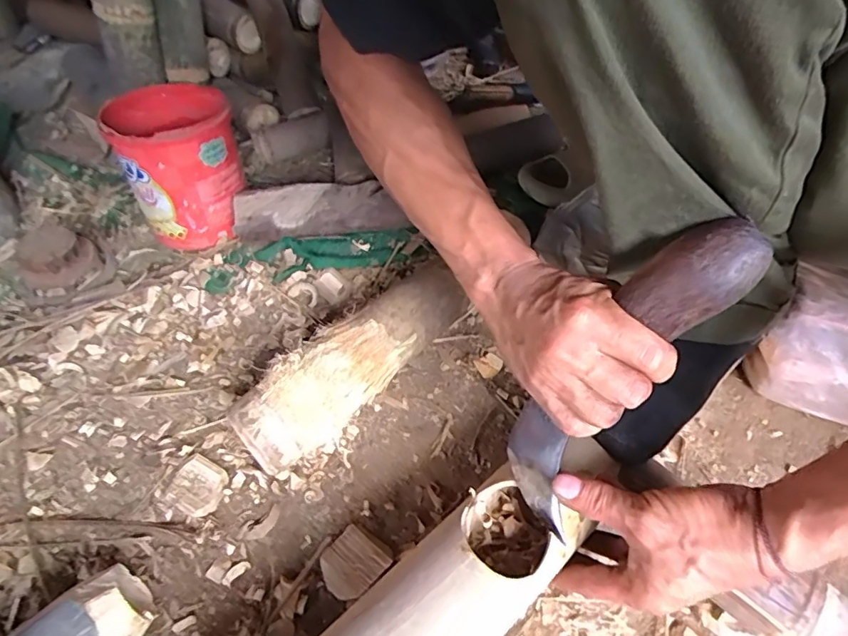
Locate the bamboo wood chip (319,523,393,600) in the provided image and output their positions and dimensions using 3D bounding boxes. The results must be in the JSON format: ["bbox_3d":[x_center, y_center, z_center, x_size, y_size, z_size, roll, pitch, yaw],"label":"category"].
[{"bbox_3d":[-0.057,0.193,0.412,0.045,0.013,0.049,34,59,29],"label":"bamboo wood chip"}]

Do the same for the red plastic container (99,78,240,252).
[{"bbox_3d":[-0.301,-0.200,0.658,0.142,0.148,0.162,-23,51,-16],"label":"red plastic container"}]

